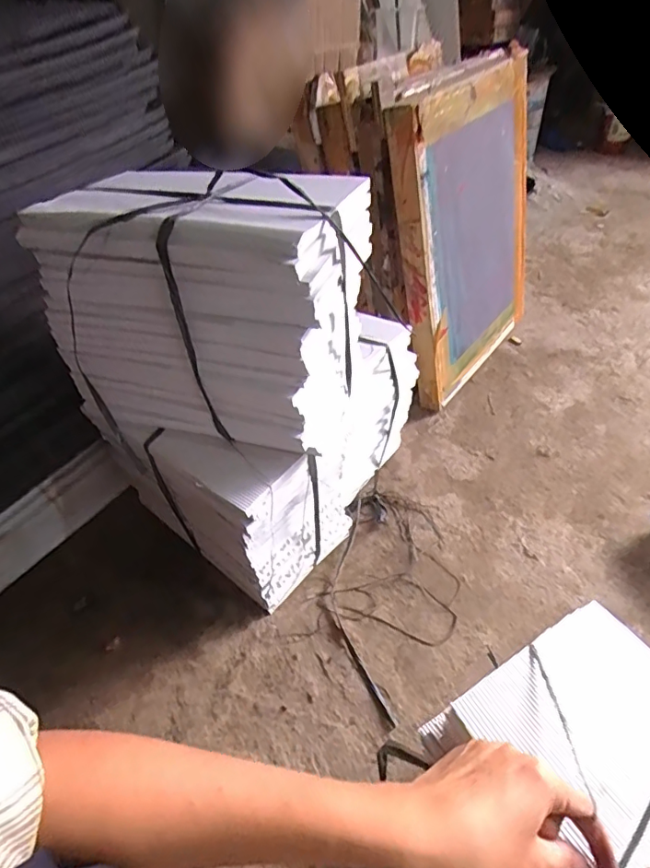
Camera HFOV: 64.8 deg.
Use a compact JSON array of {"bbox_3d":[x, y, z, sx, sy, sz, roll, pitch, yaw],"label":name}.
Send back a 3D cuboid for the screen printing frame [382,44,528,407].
[{"bbox_3d":[0.241,-0.324,0.848,0.051,0.476,0.373,18,44,38],"label":"screen printing frame"}]

